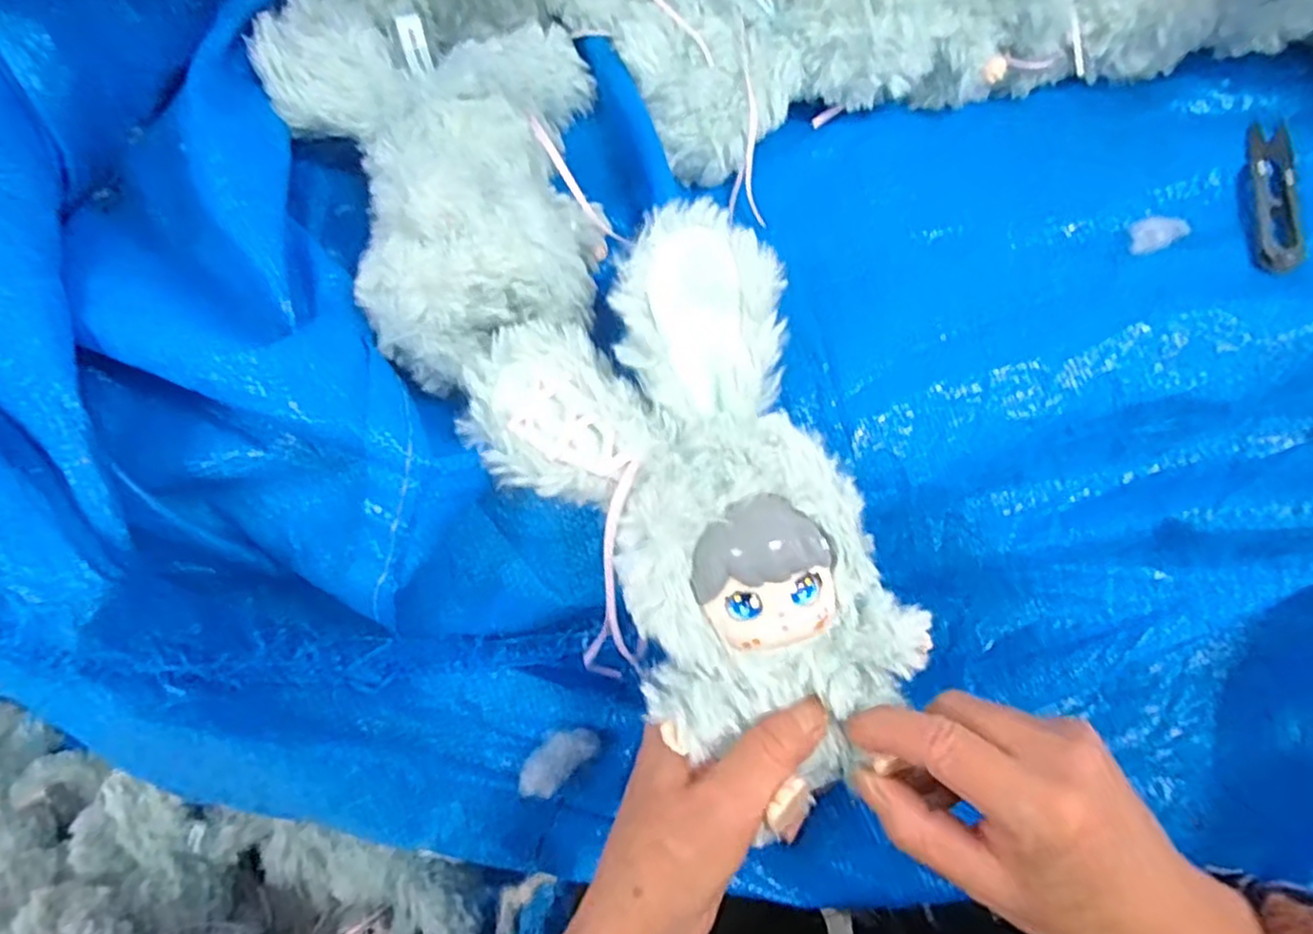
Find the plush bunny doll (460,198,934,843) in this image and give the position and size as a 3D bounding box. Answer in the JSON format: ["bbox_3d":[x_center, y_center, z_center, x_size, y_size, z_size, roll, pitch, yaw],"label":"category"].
[{"bbox_3d":[0.032,0.024,0.288,0.143,0.080,0.223,-36,78,12],"label":"plush bunny doll"}]

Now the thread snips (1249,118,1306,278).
[{"bbox_3d":[0.312,-0.139,0.366,0.021,0.005,0.103,15,65,9],"label":"thread snips"}]

